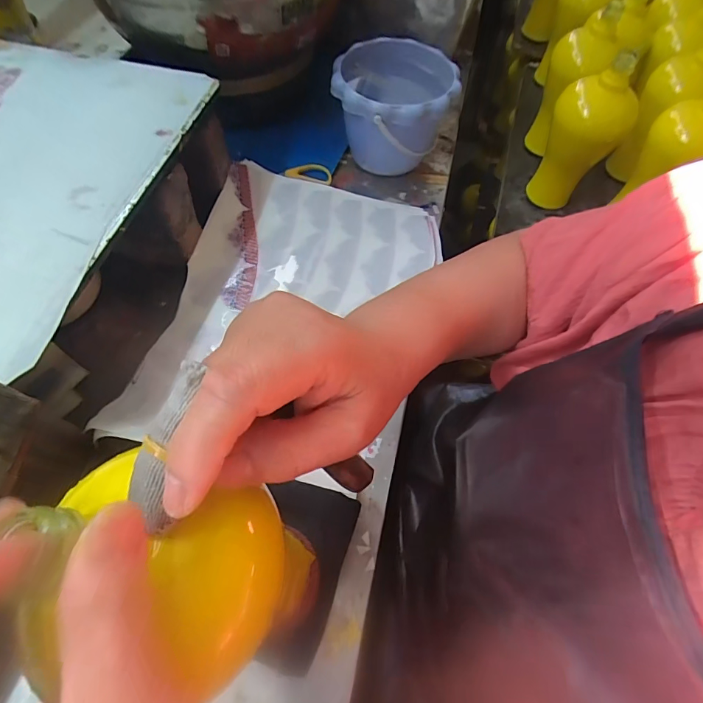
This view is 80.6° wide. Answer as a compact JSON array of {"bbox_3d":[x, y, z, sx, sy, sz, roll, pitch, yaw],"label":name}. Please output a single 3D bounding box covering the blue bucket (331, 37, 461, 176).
[{"bbox_3d":[0.056,-0.322,0.565,0.150,0.116,0.164,0,63,-1],"label":"blue bucket"}]

